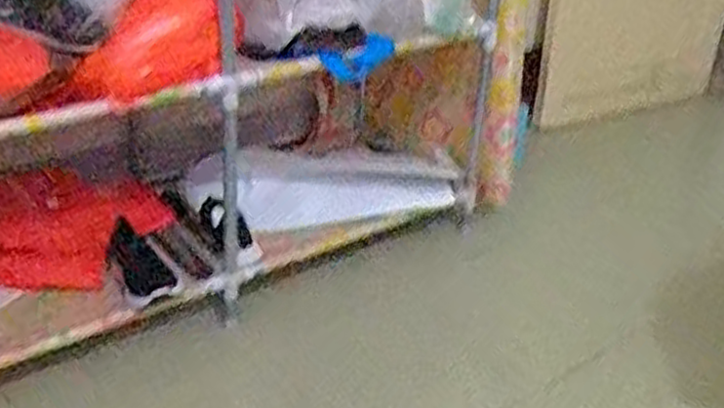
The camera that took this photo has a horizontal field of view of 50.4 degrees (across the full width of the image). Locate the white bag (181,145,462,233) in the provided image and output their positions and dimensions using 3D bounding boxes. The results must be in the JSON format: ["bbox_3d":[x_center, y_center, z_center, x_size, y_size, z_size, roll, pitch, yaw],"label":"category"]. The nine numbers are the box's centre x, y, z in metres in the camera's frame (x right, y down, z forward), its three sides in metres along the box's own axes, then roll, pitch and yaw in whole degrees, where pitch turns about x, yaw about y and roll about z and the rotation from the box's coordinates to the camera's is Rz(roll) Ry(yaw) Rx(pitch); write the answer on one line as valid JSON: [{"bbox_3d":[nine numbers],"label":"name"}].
[{"bbox_3d":[-0.072,-0.036,1.718,0.594,0.213,0.188,-10,29,-19],"label":"white bag"}]

